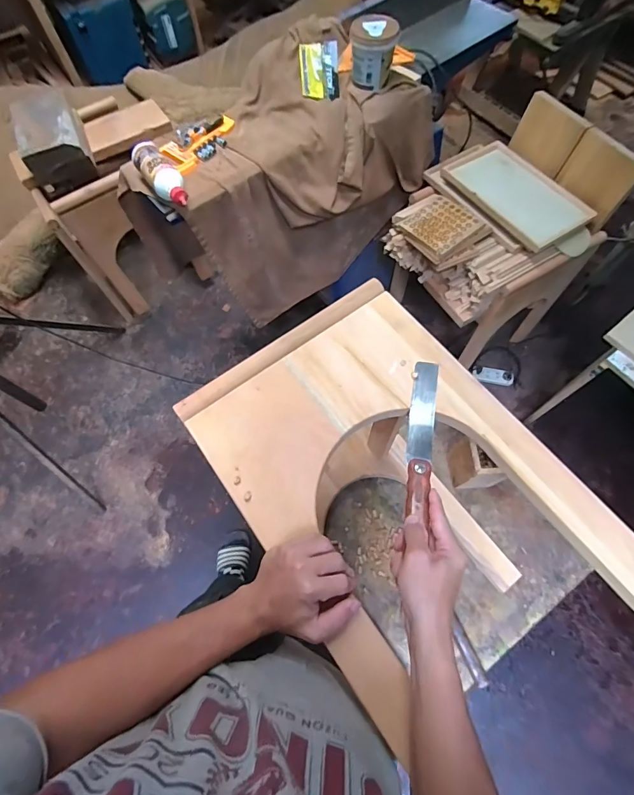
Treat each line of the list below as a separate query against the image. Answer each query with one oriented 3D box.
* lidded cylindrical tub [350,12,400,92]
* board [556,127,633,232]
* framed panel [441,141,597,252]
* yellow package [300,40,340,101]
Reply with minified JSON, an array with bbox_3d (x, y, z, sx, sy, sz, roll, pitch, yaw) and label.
[{"bbox_3d":[0.154,-0.940,1.082,0.117,0.120,0.118,11,67,8],"label":"lidded cylindrical tub"},{"bbox_3d":[0.801,-0.625,1.143,0.017,0.189,0.198,-27,67,-20],"label":"board"},{"bbox_3d":[0.604,-0.628,1.211,0.251,0.029,0.418,-33,69,-11],"label":"framed panel"},{"bbox_3d":[0.010,-0.897,1.093,0.108,0.014,0.149,-4,93,-12],"label":"yellow package"}]

